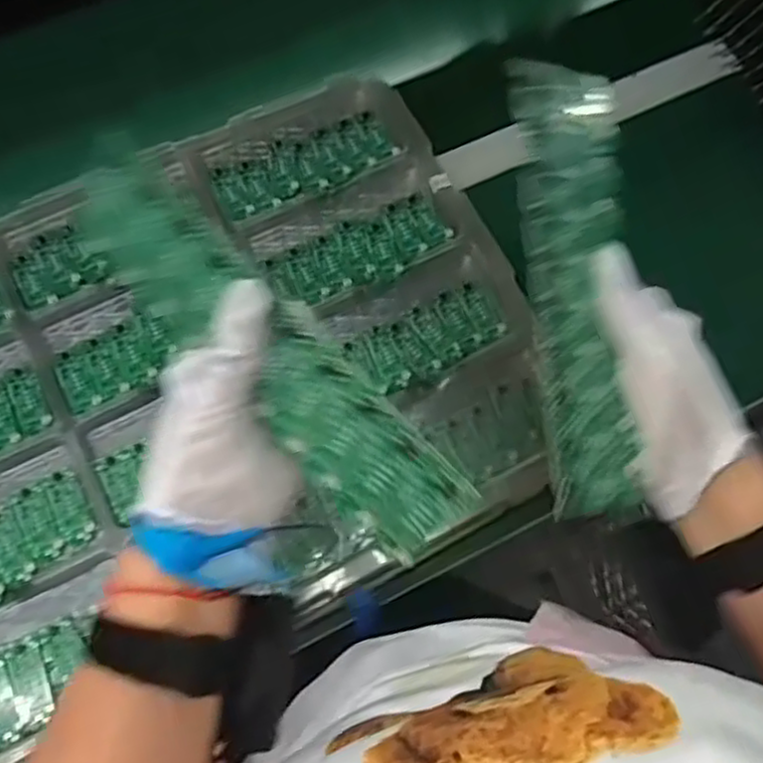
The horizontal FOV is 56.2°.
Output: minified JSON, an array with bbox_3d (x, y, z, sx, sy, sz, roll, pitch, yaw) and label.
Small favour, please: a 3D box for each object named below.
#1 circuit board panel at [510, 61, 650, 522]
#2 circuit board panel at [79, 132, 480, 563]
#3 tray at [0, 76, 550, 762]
[{"bbox_3d":[0.101,-0.048,0.360,0.055,0.009,0.224,-3,85,-19],"label":"circuit board panel"},{"bbox_3d":[-0.057,-0.016,0.318,0.230,0.009,0.056,45,120,9],"label":"circuit board panel"},{"bbox_3d":[-0.159,-0.007,0.559,0.538,0.030,0.395,-26,75,-10],"label":"tray"}]

